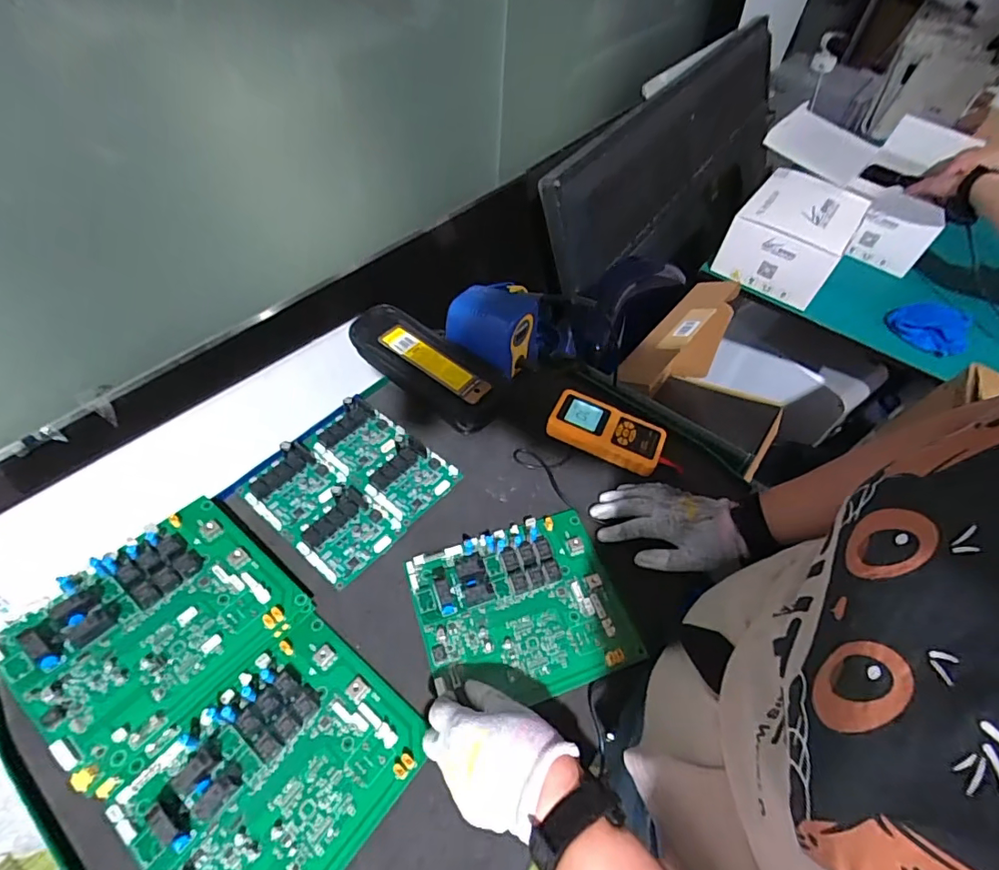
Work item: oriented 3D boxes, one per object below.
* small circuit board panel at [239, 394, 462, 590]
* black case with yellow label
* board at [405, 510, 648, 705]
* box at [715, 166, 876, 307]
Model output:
[{"bbox_3d":[-0.172,0.054,0.588,0.177,0.019,0.184,35,59,20],"label":"small circuit board panel"},{"bbox_3d":[-0.093,-0.094,0.675,0.221,0.049,0.091,33,58,19],"label":"black case with yellow label"},{"bbox_3d":[0.021,0.168,0.505,0.196,0.026,0.168,-15,56,-14],"label":"board"},{"bbox_3d":[0.599,-0.411,1.036,0.198,0.132,0.258,32,58,19],"label":"box"}]

